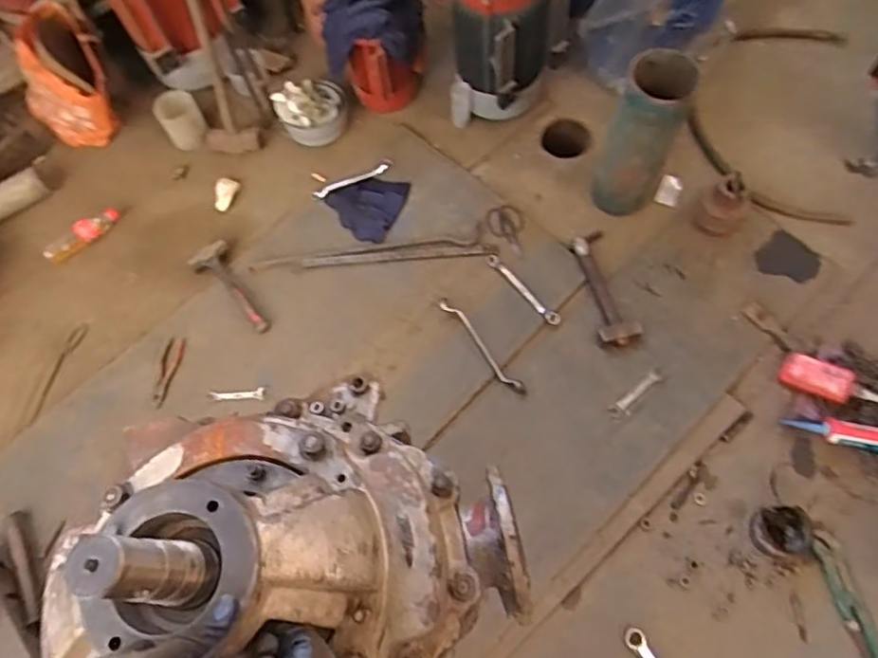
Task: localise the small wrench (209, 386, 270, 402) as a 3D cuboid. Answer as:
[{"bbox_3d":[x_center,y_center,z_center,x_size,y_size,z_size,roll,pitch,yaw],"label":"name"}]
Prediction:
[{"bbox_3d":[-0.502,0.163,1.565,0.146,0.013,0.035,-3,67,2],"label":"small wrench"}]

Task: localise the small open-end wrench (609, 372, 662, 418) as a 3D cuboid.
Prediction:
[{"bbox_3d":[0.468,0.159,1.487,0.151,0.012,0.039,-38,71,-12],"label":"small open-end wrench"}]

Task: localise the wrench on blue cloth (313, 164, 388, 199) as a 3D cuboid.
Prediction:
[{"bbox_3d":[-0.253,-0.423,1.793,0.220,0.013,0.035,-20,68,-5],"label":"wrench on blue cloth"}]

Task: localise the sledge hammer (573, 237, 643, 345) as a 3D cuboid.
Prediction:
[{"bbox_3d":[0.420,-0.109,1.578,0.105,0.064,0.326,-8,67,0],"label":"sledge hammer"}]

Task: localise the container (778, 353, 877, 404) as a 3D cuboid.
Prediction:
[{"bbox_3d":[0.906,0.126,1.444,0.216,0.053,0.089,23,69,13],"label":"container"}]

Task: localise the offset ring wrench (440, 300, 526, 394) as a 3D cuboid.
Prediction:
[{"bbox_3d":[0.103,0.039,1.551,0.038,0.020,0.316,-36,70,-11],"label":"offset ring wrench"}]

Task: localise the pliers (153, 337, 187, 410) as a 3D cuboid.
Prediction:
[{"bbox_3d":[-0.694,0.109,1.595,0.052,0.017,0.187,8,68,6],"label":"pliers"}]

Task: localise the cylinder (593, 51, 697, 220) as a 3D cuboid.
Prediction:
[{"bbox_3d":[0.480,-0.445,1.514,0.150,0.431,0.162,-1,67,3],"label":"cylinder"}]

